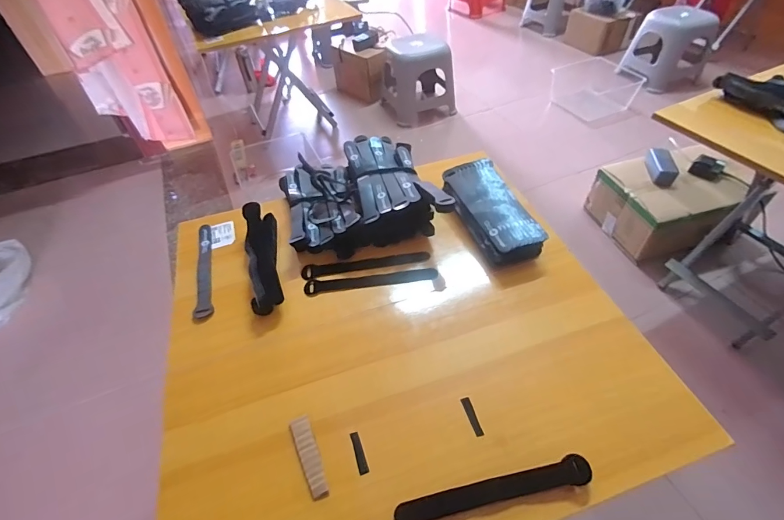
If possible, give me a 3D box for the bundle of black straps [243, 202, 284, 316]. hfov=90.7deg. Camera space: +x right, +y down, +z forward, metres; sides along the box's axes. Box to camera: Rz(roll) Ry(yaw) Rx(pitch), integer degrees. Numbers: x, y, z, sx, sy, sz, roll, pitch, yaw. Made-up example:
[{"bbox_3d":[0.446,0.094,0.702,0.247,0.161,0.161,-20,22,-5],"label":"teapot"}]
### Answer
[{"bbox_3d":[-0.201,-0.004,0.599,0.049,0.055,0.201,-13,49,-8],"label":"bundle of black straps"}]

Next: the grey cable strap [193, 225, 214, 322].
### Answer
[{"bbox_3d":[-0.295,0.014,0.613,0.023,0.010,0.202,-14,49,-9],"label":"grey cable strap"}]

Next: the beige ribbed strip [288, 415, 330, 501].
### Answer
[{"bbox_3d":[-0.089,0.213,0.421,0.023,0.005,0.087,-22,50,-15],"label":"beige ribbed strip"}]

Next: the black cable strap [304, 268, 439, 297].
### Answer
[{"bbox_3d":[-0.030,0.031,0.588,0.198,0.011,0.025,-10,48,-5],"label":"black cable strap"}]

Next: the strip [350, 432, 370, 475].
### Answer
[{"bbox_3d":[-0.037,0.213,0.428,0.010,0.004,0.044,-17,49,-12],"label":"strip"}]

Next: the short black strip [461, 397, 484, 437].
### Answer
[{"bbox_3d":[0.093,0.181,0.448,0.010,0.004,0.043,-15,49,-10],"label":"short black strip"}]

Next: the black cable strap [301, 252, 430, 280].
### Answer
[{"bbox_3d":[-0.041,0.006,0.598,0.194,0.006,0.024,-9,58,-2],"label":"black cable strap"}]

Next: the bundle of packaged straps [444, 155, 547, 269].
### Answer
[{"bbox_3d":[0.163,-0.078,0.622,0.086,0.047,0.209,-18,49,-12],"label":"bundle of packaged straps"}]

